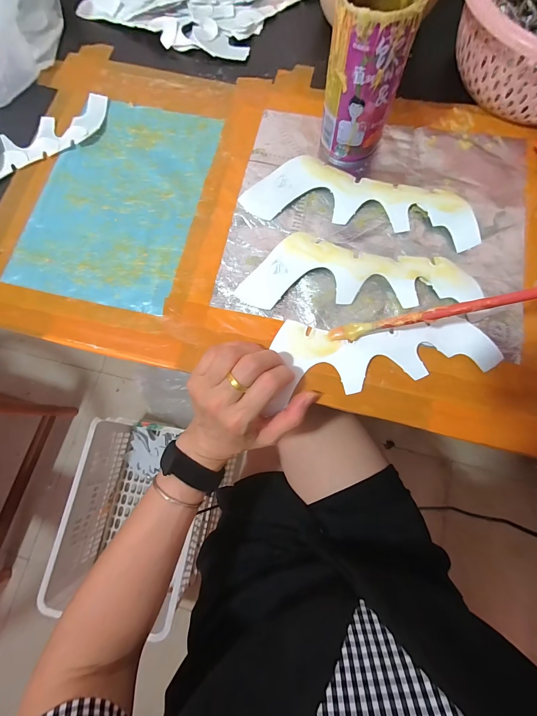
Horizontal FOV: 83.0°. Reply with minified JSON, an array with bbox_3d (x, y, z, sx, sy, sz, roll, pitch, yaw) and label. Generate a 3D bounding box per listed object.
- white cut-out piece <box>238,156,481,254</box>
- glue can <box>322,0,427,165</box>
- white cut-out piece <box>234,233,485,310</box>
[{"bbox_3d":[0.093,-0.161,0.306,0.226,0.009,0.069,11,83,4],"label":"white cut-out piece"},{"bbox_3d":[0.085,-0.252,0.274,0.065,0.117,0.070,0,77,1],"label":"glue can"},{"bbox_3d":[0.084,-0.084,0.289,0.216,0.011,0.068,0,77,1],"label":"white cut-out piece"}]

